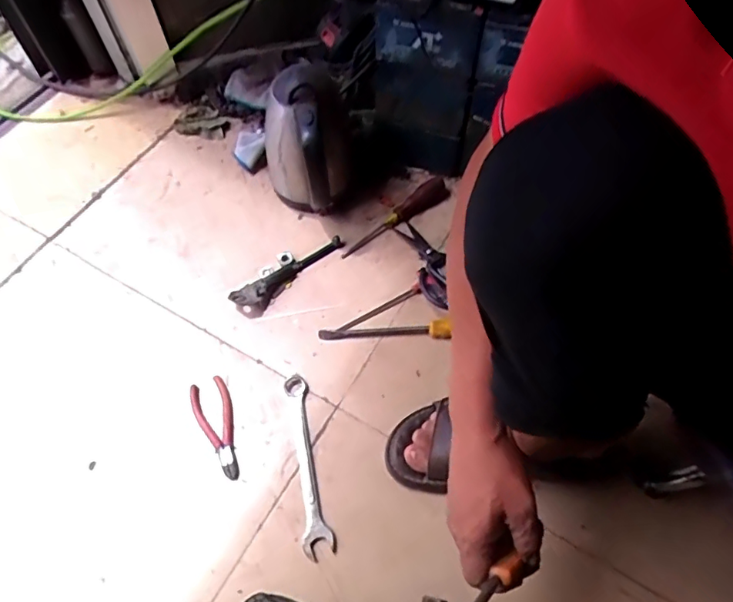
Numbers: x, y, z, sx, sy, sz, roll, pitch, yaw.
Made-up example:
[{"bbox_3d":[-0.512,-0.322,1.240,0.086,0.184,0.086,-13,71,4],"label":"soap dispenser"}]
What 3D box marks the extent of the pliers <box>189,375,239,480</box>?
[{"bbox_3d":[-0.204,0.174,0.728,0.051,0.013,0.146,-23,62,-12],"label":"pliers"}]

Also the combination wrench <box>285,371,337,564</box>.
[{"bbox_3d":[-0.082,0.214,0.708,0.038,0.008,0.238,-12,60,-6],"label":"combination wrench"}]

